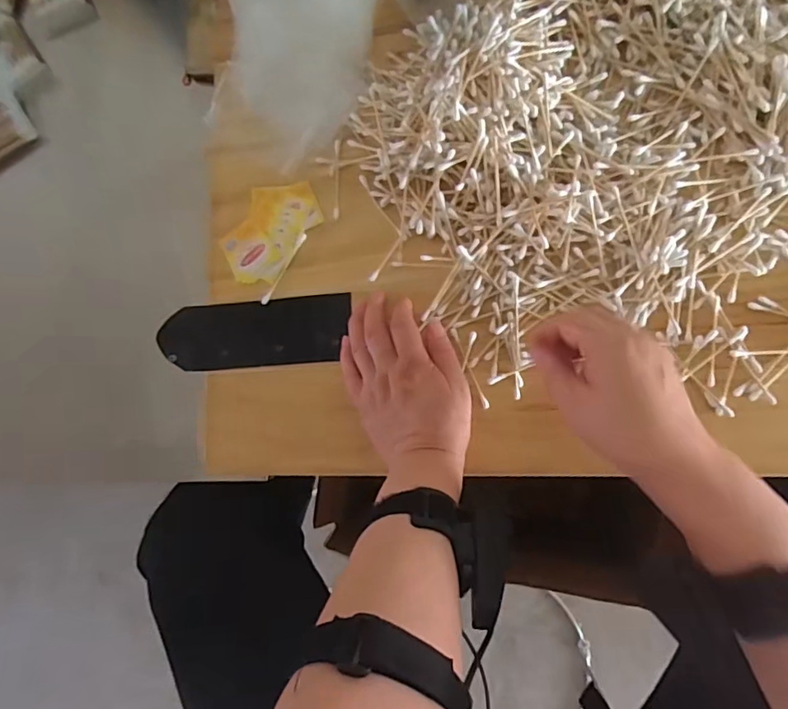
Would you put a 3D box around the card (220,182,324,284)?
[{"bbox_3d":[-0.115,-0.116,0.480,0.066,0.006,0.102,39,89,12],"label":"card"}]

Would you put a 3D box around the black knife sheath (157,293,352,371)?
[{"bbox_3d":[-0.127,-0.018,0.476,0.173,0.009,0.059,-6,87,6],"label":"black knife sheath"}]

